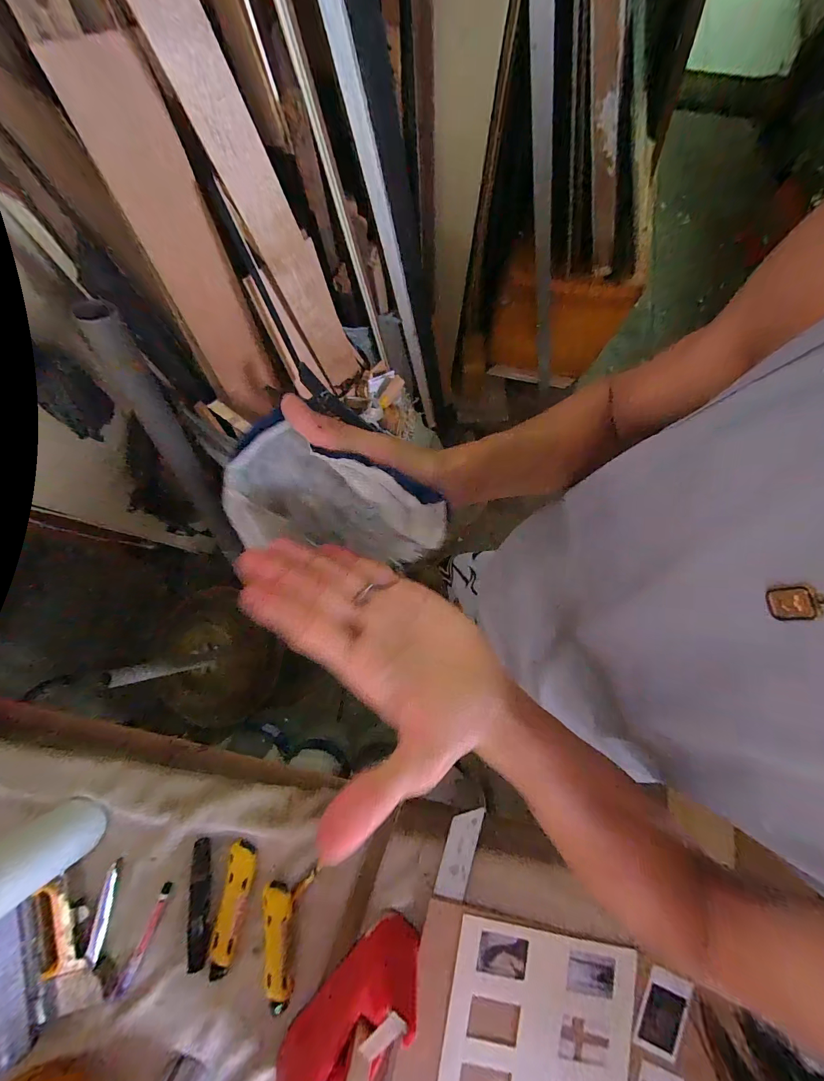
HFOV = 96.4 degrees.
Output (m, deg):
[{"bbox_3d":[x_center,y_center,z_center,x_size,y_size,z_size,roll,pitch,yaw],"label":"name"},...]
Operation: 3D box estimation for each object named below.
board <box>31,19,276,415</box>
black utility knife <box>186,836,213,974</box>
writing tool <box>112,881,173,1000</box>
[{"bbox_3d":[-0.321,-0.390,0.562,0.100,0.447,0.025,-9,59,-3],"label":"board"},{"bbox_3d":[-0.262,0.449,0.456,0.027,0.010,0.136,-4,79,0],"label":"black utility knife"},{"bbox_3d":[-0.331,0.493,0.457,0.013,0.009,0.124,21,80,4],"label":"writing tool"}]

